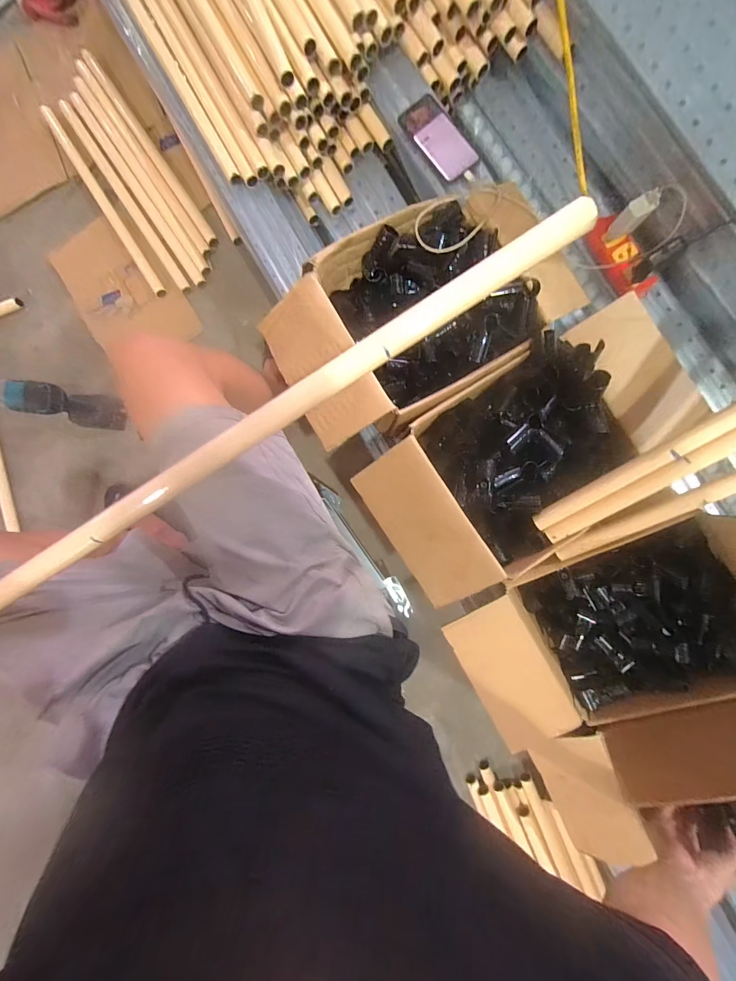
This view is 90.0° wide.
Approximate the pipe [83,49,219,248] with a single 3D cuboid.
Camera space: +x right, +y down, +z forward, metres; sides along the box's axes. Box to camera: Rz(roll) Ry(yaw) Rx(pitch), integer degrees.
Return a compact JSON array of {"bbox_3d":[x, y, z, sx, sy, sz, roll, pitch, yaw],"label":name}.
[{"bbox_3d":[-0.531,-0.831,0.901,0.028,0.030,0.560,-34,87,7],"label":"pipe"}]

